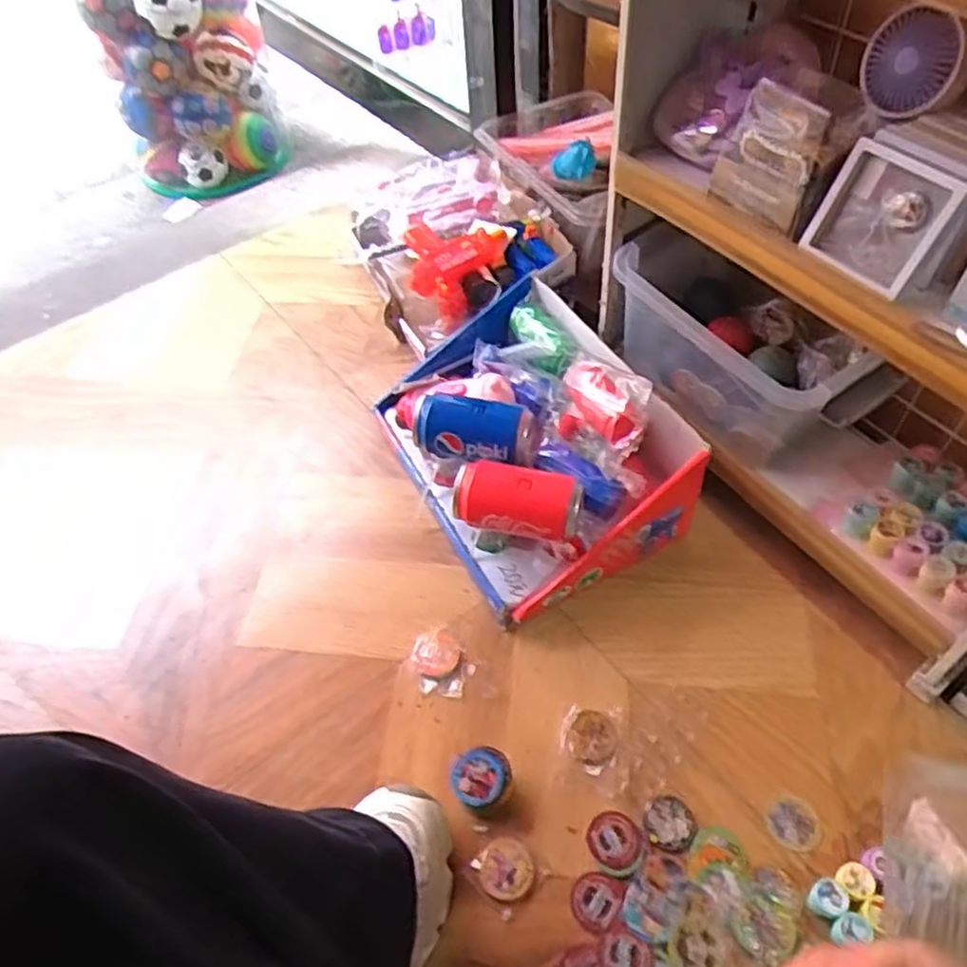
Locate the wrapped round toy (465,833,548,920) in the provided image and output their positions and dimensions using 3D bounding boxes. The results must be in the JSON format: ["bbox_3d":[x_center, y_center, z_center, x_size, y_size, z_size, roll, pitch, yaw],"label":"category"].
[{"bbox_3d":[0.020,0.334,0.642,0.051,0.012,0.053,37,63,27],"label":"wrapped round toy"}]

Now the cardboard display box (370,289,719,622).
[{"bbox_3d":[0.044,-0.051,0.824,0.236,0.175,0.338,-26,55,-15],"label":"cardboard display box"}]

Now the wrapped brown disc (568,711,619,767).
[{"bbox_3d":[0.104,0.240,0.704,0.045,0.010,0.046,-2,53,2],"label":"wrapped brown disc"}]

